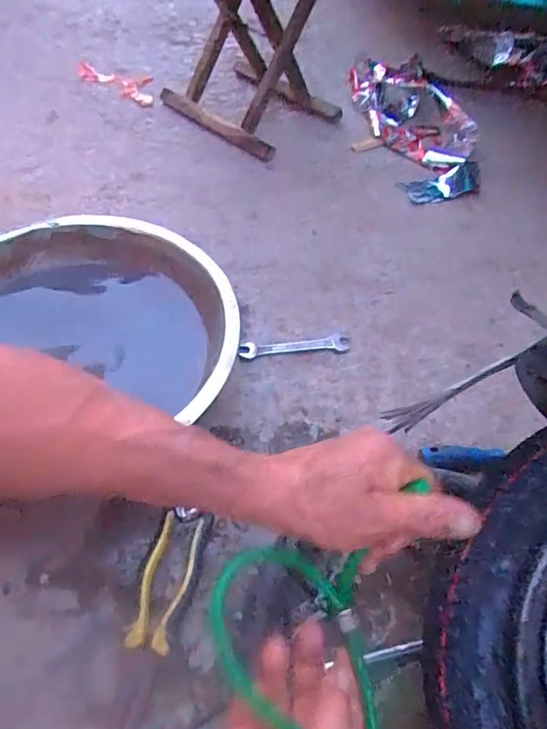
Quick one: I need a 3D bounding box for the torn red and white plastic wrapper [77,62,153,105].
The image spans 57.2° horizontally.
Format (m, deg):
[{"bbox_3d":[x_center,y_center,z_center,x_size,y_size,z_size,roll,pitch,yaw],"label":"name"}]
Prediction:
[{"bbox_3d":[-0.329,-0.577,1.032,0.188,0.025,0.073,17,54,10],"label":"torn red and white plastic wrapper"}]

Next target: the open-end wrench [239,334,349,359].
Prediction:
[{"bbox_3d":[0.029,-0.025,0.672,0.146,0.008,0.025,-5,53,-7],"label":"open-end wrench"}]

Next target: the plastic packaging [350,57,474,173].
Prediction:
[{"bbox_3d":[0.276,-0.505,0.997,0.167,0.077,0.319,-24,58,-20],"label":"plastic packaging"}]

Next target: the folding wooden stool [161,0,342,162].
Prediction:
[{"bbox_3d":[-0.037,-0.584,0.886,0.282,0.299,0.211,39,60,23],"label":"folding wooden stool"}]

